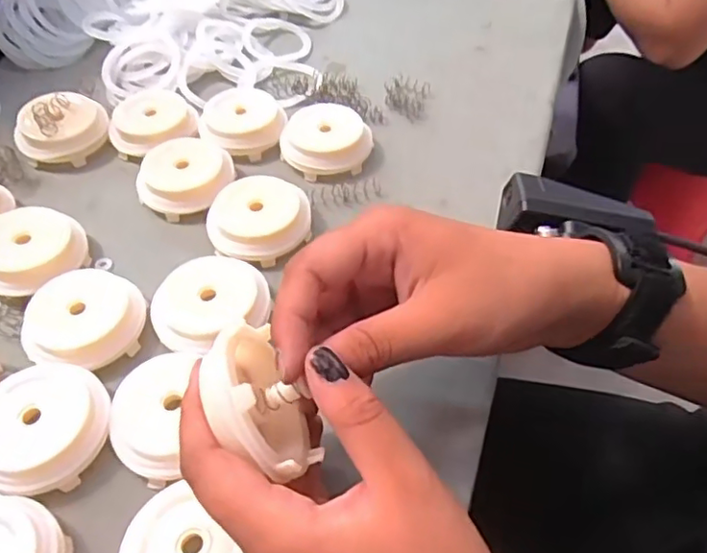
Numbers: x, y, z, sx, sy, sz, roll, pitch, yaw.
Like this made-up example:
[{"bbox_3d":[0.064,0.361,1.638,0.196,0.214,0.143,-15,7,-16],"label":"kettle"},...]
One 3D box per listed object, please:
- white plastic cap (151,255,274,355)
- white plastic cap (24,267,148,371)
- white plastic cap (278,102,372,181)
[{"bbox_3d":[-0.073,0.012,0.307,0.057,0.014,0.054,-25,55,-20],"label":"white plastic cap"},{"bbox_3d":[-0.132,0.020,0.302,0.050,0.016,0.052,0,50,-1],"label":"white plastic cap"},{"bbox_3d":[-0.017,-0.088,0.391,0.056,0.019,0.056,0,50,-1],"label":"white plastic cap"}]

